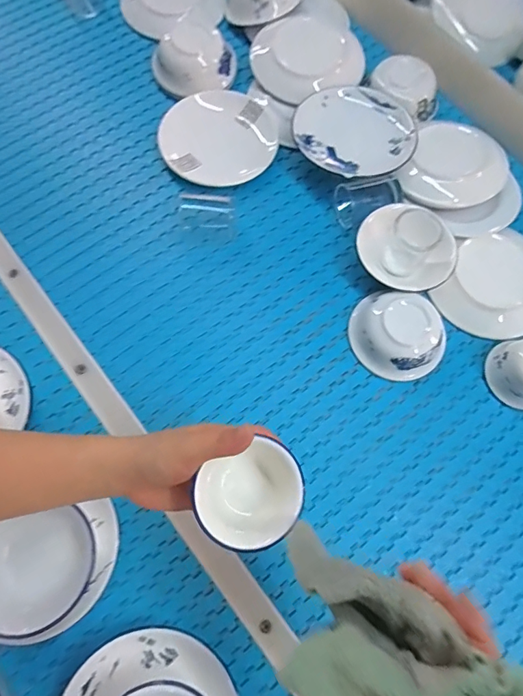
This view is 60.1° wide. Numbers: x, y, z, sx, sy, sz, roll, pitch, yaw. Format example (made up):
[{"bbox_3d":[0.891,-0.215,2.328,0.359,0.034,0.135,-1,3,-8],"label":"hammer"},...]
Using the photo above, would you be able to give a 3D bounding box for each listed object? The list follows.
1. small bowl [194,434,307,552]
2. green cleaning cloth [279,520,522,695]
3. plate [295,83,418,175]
[{"bbox_3d":[-0.007,0.109,0.335,0.078,0.047,0.066,-27,74,-11],"label":"small bowl"},{"bbox_3d":[0.062,0.157,0.224,0.159,0.049,0.070,21,65,47],"label":"green cleaning cloth"},{"bbox_3d":[0.123,-0.280,0.578,0.149,0.023,0.145,1,72,-4],"label":"plate"}]

